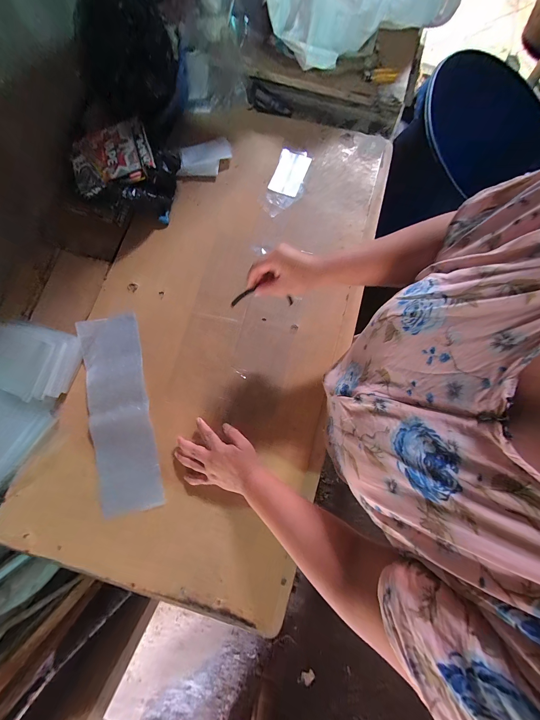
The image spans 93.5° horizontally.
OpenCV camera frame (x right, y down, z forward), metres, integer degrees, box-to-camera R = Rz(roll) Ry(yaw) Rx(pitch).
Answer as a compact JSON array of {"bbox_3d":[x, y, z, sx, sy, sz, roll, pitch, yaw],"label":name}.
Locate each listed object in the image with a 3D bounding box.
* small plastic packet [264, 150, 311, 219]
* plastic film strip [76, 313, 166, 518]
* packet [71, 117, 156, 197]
[{"bbox_3d":[0.038,-0.400,0.577,0.078,0.020,0.168,14,79,4],"label":"small plastic packet"},{"bbox_3d":[-0.284,0.089,0.480,0.102,0.008,0.366,-13,79,-10],"label":"plastic film strip"},{"bbox_3d":[-0.323,-0.416,0.517,0.158,0.020,0.129,-17,82,-4],"label":"packet"}]

